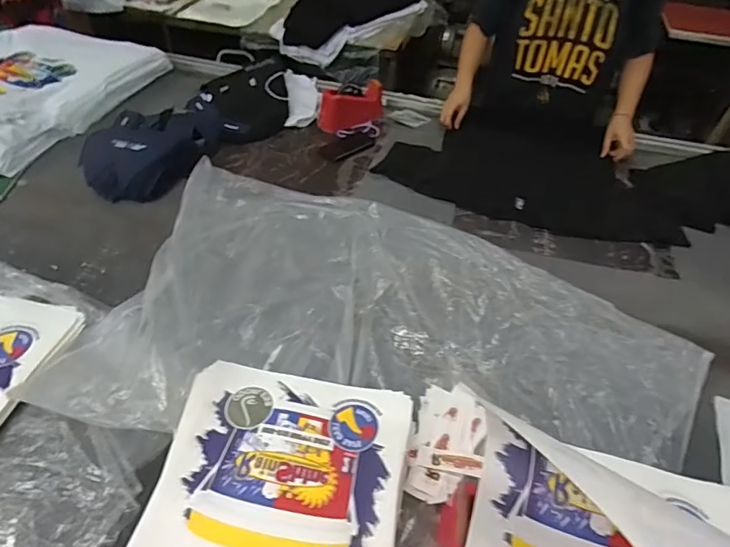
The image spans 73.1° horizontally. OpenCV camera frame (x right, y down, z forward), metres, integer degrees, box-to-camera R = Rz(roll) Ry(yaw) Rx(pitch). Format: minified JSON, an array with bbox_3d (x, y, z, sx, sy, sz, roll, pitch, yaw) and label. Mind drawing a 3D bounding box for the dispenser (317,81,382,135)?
[{"bbox_3d":[-0.041,-0.508,1.504,0.213,0.105,0.081,-20,49,-25],"label":"dispenser"}]

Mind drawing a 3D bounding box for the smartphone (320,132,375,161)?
[{"bbox_3d":[-0.052,-0.379,1.459,0.175,0.010,0.088,-27,52,-30],"label":"smartphone"}]

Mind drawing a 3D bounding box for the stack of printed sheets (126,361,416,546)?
[{"bbox_3d":[-0.123,0.315,0.685,0.351,0.025,0.394,9,44,4],"label":"stack of printed sheets"}]

